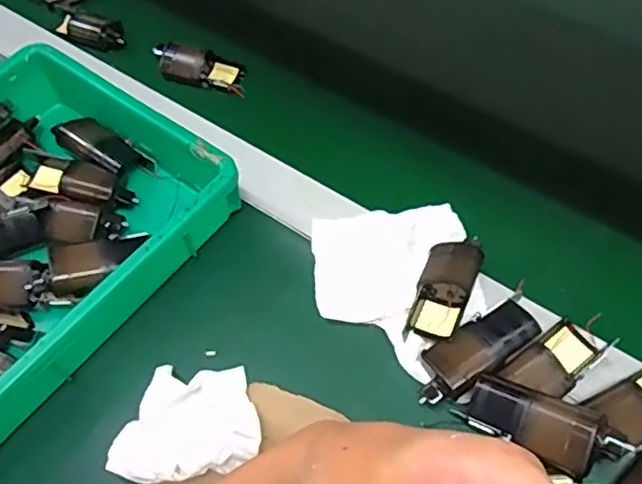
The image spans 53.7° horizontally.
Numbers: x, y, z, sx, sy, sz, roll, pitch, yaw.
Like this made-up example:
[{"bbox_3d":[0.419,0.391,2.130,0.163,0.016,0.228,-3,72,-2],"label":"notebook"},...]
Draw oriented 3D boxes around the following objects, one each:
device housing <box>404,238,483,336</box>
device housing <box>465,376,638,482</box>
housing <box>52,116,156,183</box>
[{"bbox_3d":[0.090,0.029,0.449,0.036,0.011,0.087,16,59,14],"label":"device housing"},{"bbox_3d":[0.129,0.109,0.378,0.089,0.014,0.036,18,91,38],"label":"device housing"},{"bbox_3d":[-0.183,-0.078,0.532,0.085,0.027,0.038,35,65,24],"label":"housing"}]

